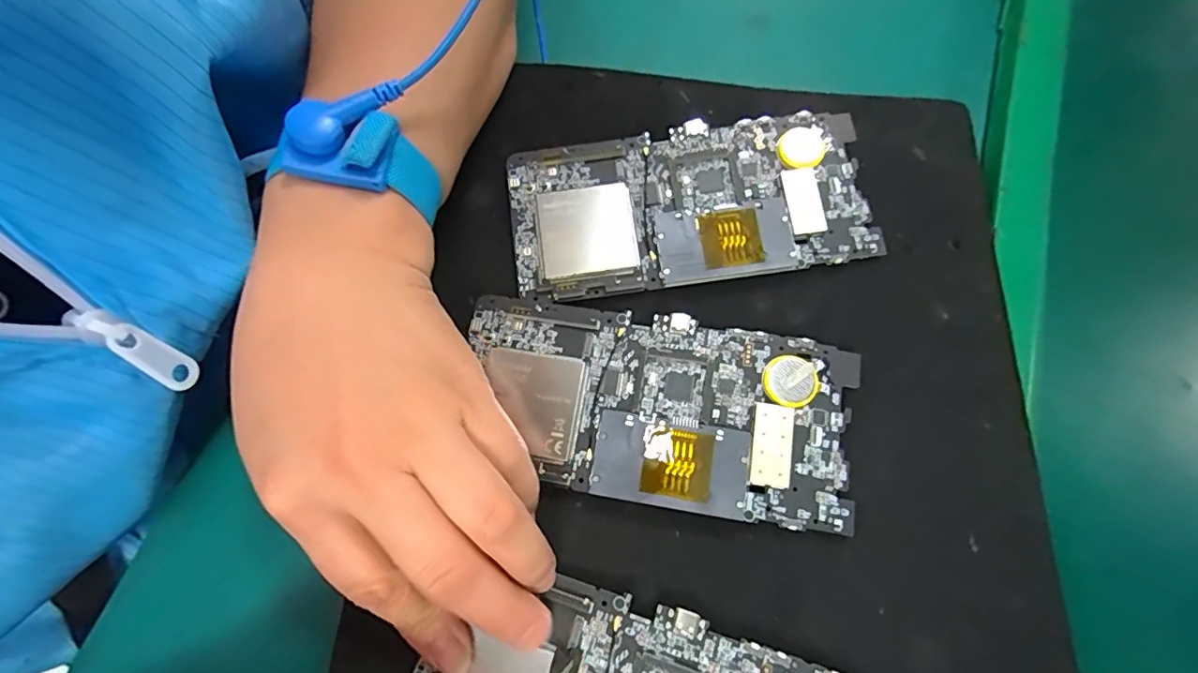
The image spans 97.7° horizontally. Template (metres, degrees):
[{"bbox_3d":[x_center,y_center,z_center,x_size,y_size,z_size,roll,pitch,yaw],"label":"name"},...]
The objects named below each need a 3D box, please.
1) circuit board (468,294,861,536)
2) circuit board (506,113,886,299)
[{"bbox_3d":[0.020,0.027,0.206,0.149,0.006,0.072,8,72,5],"label":"circuit board"},{"bbox_3d":[0.038,-0.059,0.231,0.151,0.008,0.072,-6,72,-5],"label":"circuit board"}]

